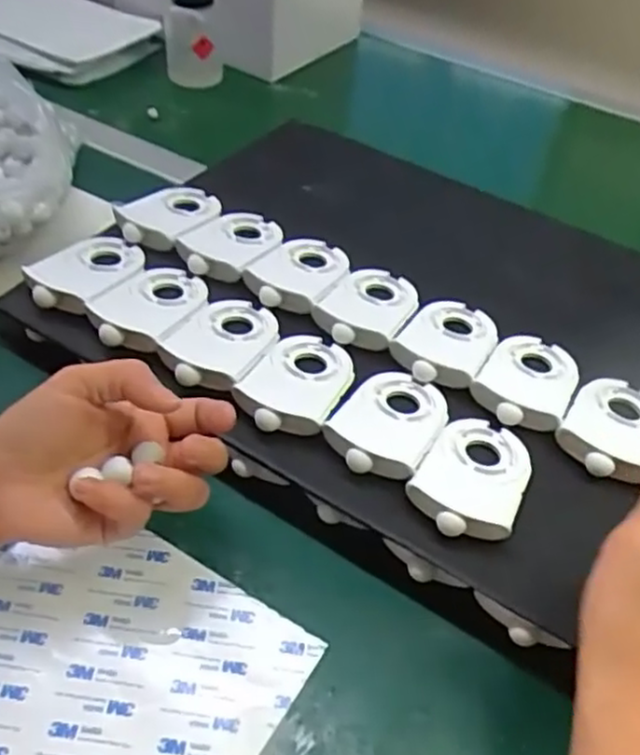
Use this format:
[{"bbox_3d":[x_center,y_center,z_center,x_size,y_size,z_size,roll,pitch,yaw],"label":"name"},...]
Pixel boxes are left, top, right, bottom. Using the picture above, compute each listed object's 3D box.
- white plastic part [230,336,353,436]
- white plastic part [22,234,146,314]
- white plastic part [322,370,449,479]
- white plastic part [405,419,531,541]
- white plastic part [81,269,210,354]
[{"bbox_3d":[-0.013,0.000,0.446,0.055,0.016,0.081,20,46,12],"label":"white plastic part"},{"bbox_3d":[-0.160,-0.075,0.497,0.058,0.016,0.079,23,47,15],"label":"white plastic part"},{"bbox_3d":[0.041,0.023,0.432,0.060,0.014,0.083,26,48,18],"label":"white plastic part"},{"bbox_3d":[0.088,0.054,0.412,0.058,0.021,0.085,27,48,19],"label":"white plastic part"},{"bbox_3d":[-0.112,-0.050,0.475,0.061,0.015,0.086,18,46,11],"label":"white plastic part"}]

